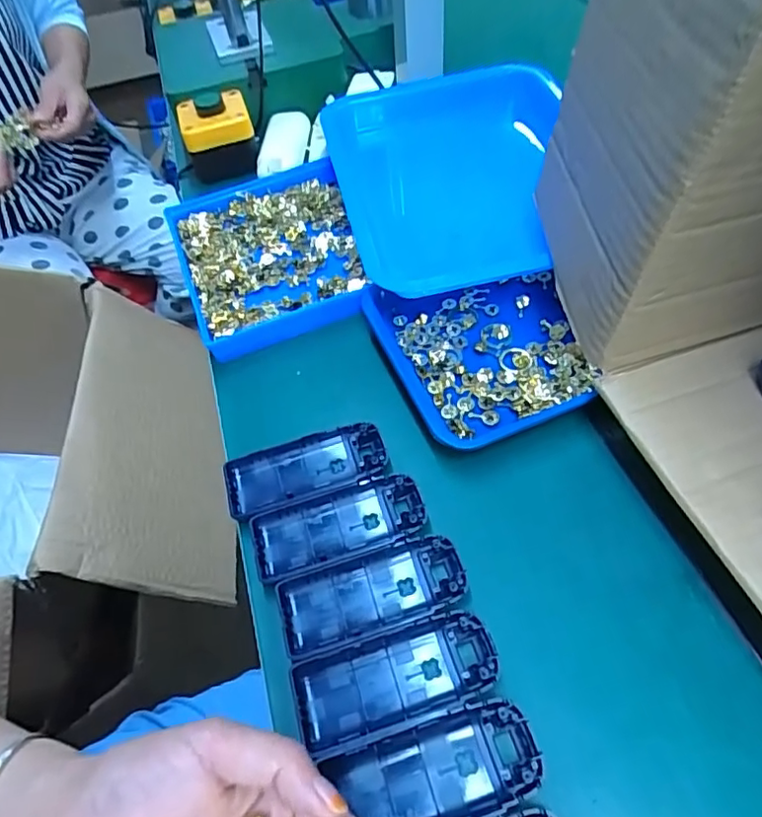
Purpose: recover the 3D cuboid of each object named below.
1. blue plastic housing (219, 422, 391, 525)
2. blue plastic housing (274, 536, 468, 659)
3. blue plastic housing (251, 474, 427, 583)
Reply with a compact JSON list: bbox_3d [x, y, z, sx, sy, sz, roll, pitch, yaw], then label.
[{"bbox_3d":[-0.049,0.041,0.376,0.107,0.012,0.046,-16,55,-6],"label":"blue plastic housing"},{"bbox_3d":[-0.005,0.106,0.325,0.106,0.015,0.046,-16,55,-6],"label":"blue plastic housing"},{"bbox_3d":[-0.026,0.074,0.353,0.105,0.020,0.045,-17,55,-6],"label":"blue plastic housing"}]

